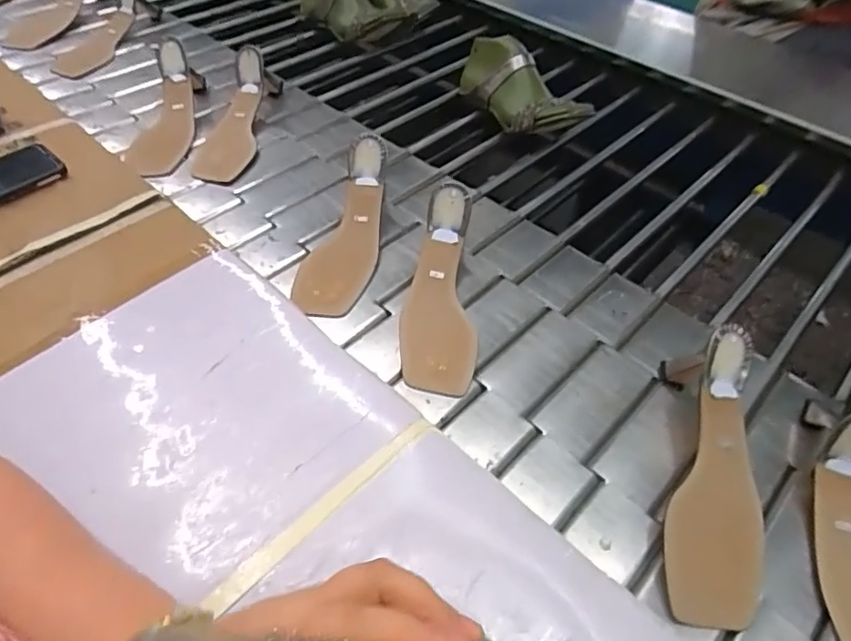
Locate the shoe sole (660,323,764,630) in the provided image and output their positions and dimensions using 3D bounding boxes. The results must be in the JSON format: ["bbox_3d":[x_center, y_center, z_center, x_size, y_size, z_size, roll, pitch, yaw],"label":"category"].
[{"bbox_3d":[0.234,0.121,0.452,0.071,0.070,0.227,13,63,6],"label":"shoe sole"}]

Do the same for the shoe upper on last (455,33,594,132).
[{"bbox_3d":[0.135,-0.325,0.801,0.105,0.089,0.227,-28,58,-25],"label":"shoe upper on last"}]

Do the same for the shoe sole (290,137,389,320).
[{"bbox_3d":[-0.086,-0.102,0.614,0.073,0.036,0.218,12,70,5],"label":"shoe sole"}]

